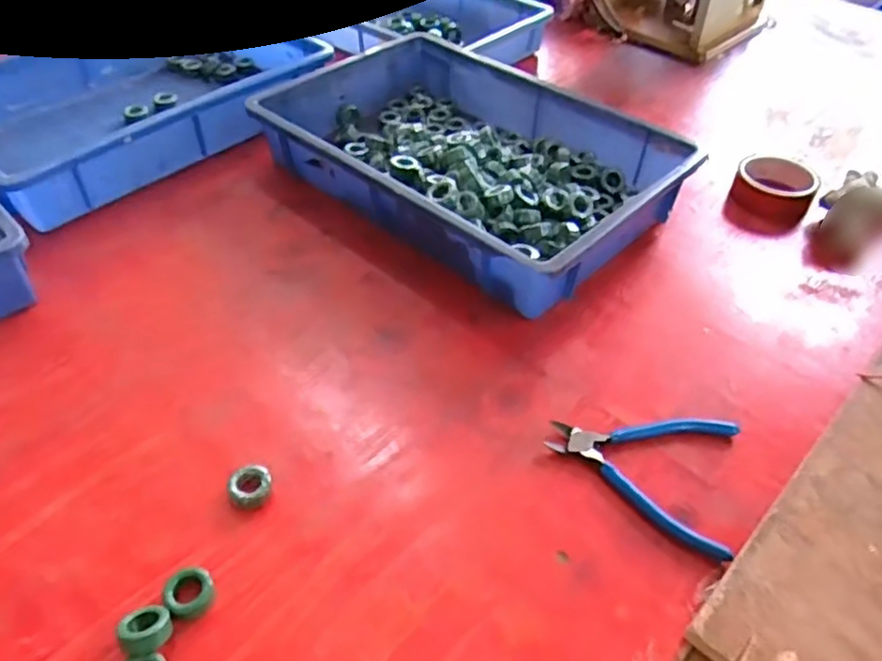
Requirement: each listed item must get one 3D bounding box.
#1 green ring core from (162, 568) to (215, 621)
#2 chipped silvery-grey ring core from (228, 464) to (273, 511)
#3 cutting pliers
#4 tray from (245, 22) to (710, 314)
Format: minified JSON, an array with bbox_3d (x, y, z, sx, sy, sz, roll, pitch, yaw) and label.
[{"bbox_3d":[-0.163,0.171,0.435,0.029,0.012,0.031,0,44,0],"label":"green ring core"},{"bbox_3d":[-0.142,0.114,0.496,0.030,0.017,0.032,-9,44,-10],"label":"chipped silvery-grey ring core"},{"bbox_3d":[0.153,0.101,0.513,0.138,0.013,0.116,13,45,13],"label":"cutting pliers"},{"bbox_3d":[0.029,-0.198,0.766,0.435,0.089,0.289,32,52,29],"label":"tray"}]

